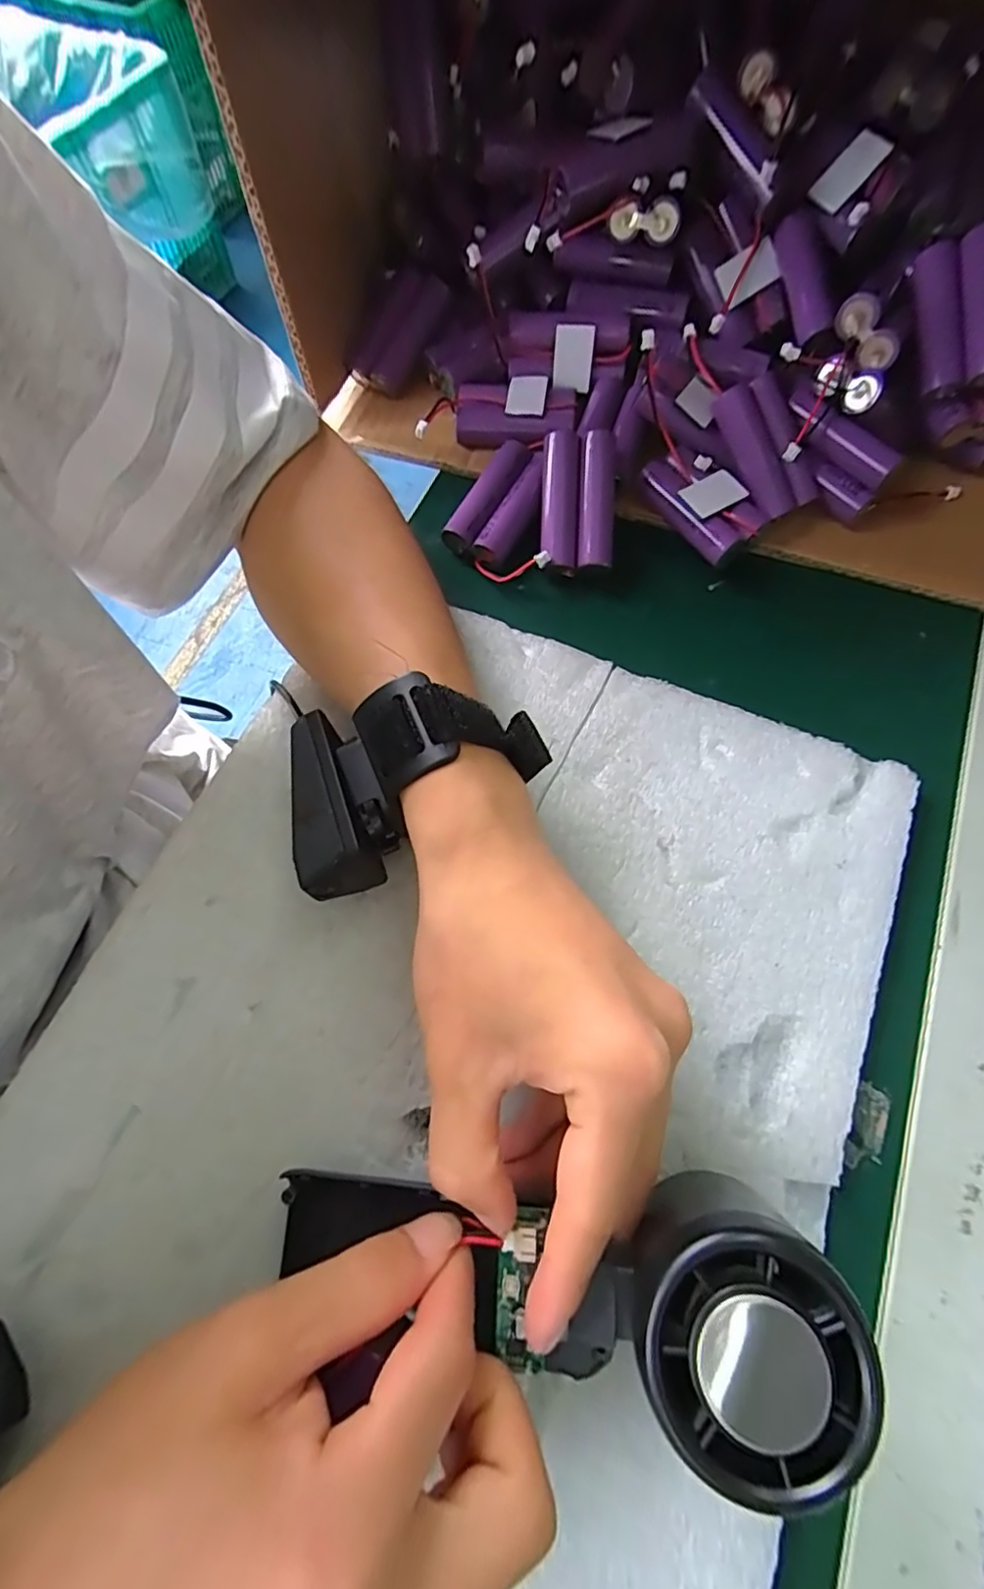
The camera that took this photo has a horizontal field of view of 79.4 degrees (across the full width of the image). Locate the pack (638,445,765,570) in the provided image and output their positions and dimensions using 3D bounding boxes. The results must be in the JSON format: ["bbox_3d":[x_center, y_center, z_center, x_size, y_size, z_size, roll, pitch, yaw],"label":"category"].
[{"bbox_3d":[0.109,-0.149,0.307,0.031,0.019,0.063,-32,72,-12],"label":"pack"}]

